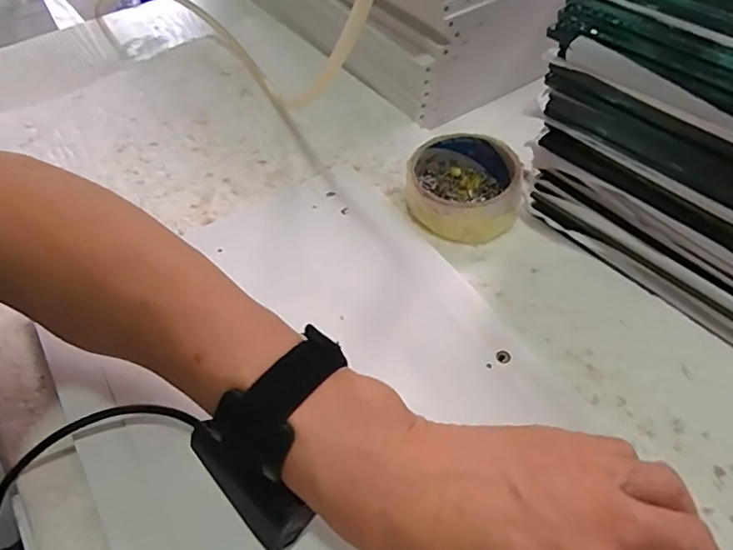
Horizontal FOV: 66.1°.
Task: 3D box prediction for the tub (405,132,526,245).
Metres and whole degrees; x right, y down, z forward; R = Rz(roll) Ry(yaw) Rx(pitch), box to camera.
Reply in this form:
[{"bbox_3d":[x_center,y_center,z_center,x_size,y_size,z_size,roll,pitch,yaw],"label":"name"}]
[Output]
[{"bbox_3d":[0.074,-0.070,0.430,0.084,0.034,0.089,-1,51,2],"label":"tub"}]

